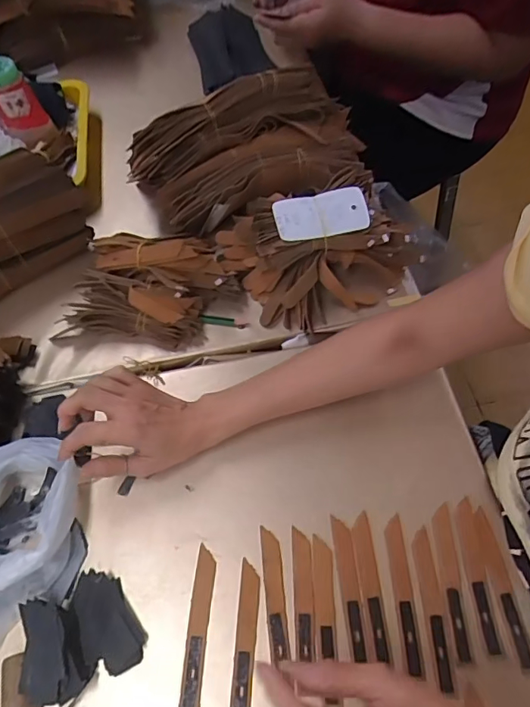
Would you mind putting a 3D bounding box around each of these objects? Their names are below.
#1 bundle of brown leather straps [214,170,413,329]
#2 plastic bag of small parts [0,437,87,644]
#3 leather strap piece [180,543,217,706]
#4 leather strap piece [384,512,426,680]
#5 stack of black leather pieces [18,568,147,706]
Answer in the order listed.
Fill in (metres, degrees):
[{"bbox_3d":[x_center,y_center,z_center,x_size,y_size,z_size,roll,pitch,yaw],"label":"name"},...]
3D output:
[{"bbox_3d":[0.059,-0.134,0.569,0.212,0.079,0.181,-21,61,-8],"label":"bundle of brown leather straps"},{"bbox_3d":[-0.224,0.157,0.429,0.143,0.065,0.124,-36,65,-20],"label":"plastic bag of small parts"},{"bbox_3d":[-0.057,0.236,0.418,0.017,0.004,0.127,2,60,4],"label":"leather strap piece"},{"bbox_3d":[0.119,0.207,0.421,0.015,0.004,0.123,-3,60,1],"label":"leather strap piece"},{"bbox_3d":[-0.156,0.232,0.405,0.090,0.021,0.083,-24,62,-11],"label":"stack of black leather pieces"}]

